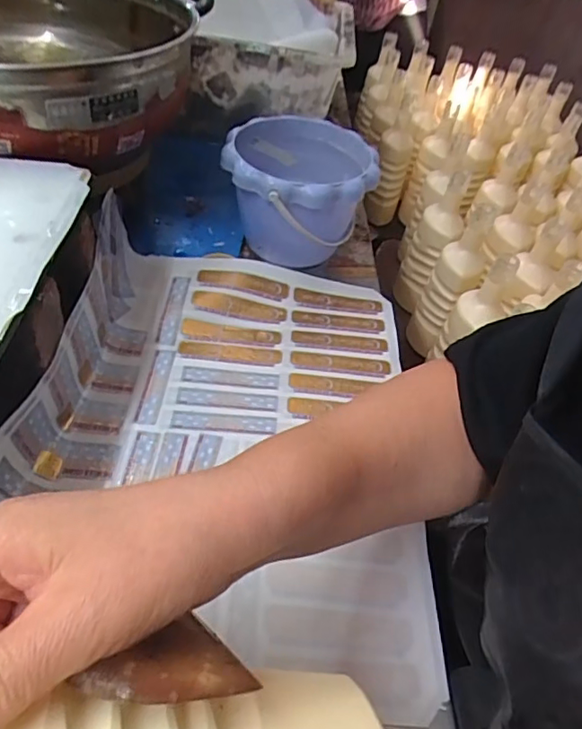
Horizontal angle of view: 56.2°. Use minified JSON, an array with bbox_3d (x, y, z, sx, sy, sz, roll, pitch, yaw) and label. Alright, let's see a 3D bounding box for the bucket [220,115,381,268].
[{"bbox_3d":[0.005,-0.172,0.588,0.145,0.125,0.141,3,48,-4],"label":"bucket"}]

